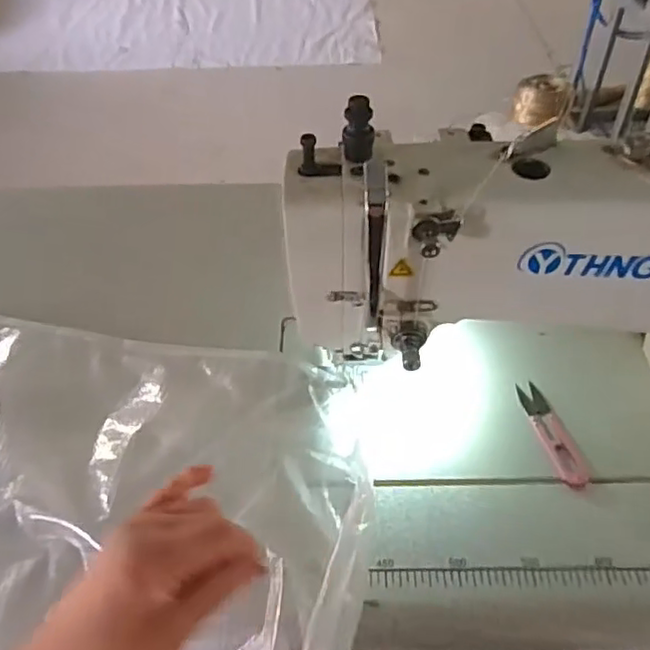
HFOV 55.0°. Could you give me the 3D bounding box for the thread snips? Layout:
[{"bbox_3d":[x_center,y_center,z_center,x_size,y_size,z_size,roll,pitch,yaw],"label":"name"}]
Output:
[{"bbox_3d":[0.186,0.087,0.509,0.023,0.006,0.100,-9,48,-7],"label":"thread snips"}]

